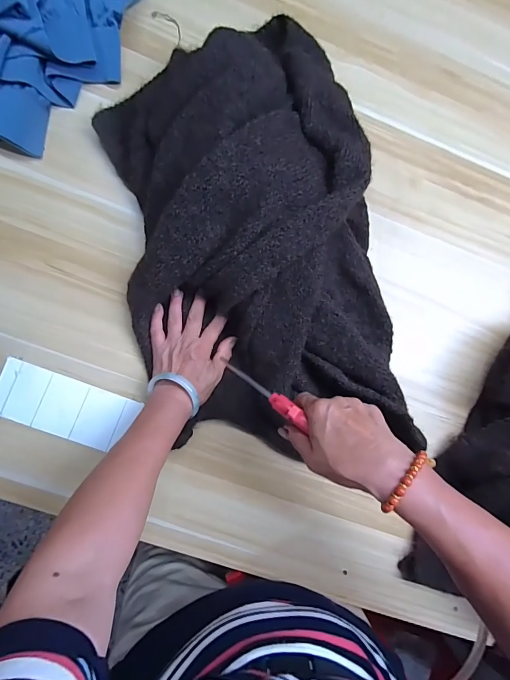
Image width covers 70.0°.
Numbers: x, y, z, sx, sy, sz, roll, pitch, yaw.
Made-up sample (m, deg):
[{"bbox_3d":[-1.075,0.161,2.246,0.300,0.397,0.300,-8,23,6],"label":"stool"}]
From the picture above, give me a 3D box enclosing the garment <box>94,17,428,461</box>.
[{"bbox_3d":[0.002,-0.124,0.467,0.328,0.095,0.533,-11,88,-7],"label":"garment"}]

